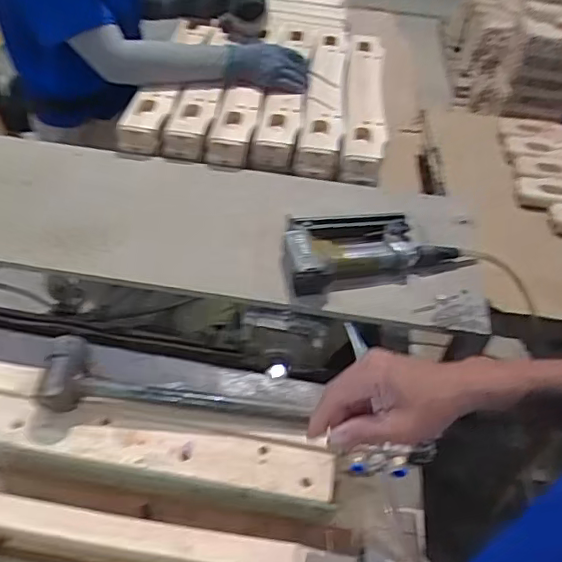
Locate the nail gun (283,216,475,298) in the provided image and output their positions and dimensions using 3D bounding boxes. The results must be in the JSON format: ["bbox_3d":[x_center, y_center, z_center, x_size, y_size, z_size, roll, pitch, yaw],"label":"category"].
[{"bbox_3d":[0.127,-0.047,0.797,0.260,0.047,0.139,-7,47,-14],"label":"nail gun"}]

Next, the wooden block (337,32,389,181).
[{"bbox_3d":[0.162,-0.354,1.087,0.078,0.072,0.490,8,45,1],"label":"wooden block"}]

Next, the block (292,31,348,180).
[{"bbox_3d":[0.088,-0.364,1.086,0.073,0.068,0.481,9,45,1],"label":"block"}]

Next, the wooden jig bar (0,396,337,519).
[{"bbox_3d":[-0.140,0.191,0.628,0.396,0.028,0.069,10,45,3],"label":"wooden jig bar"}]

